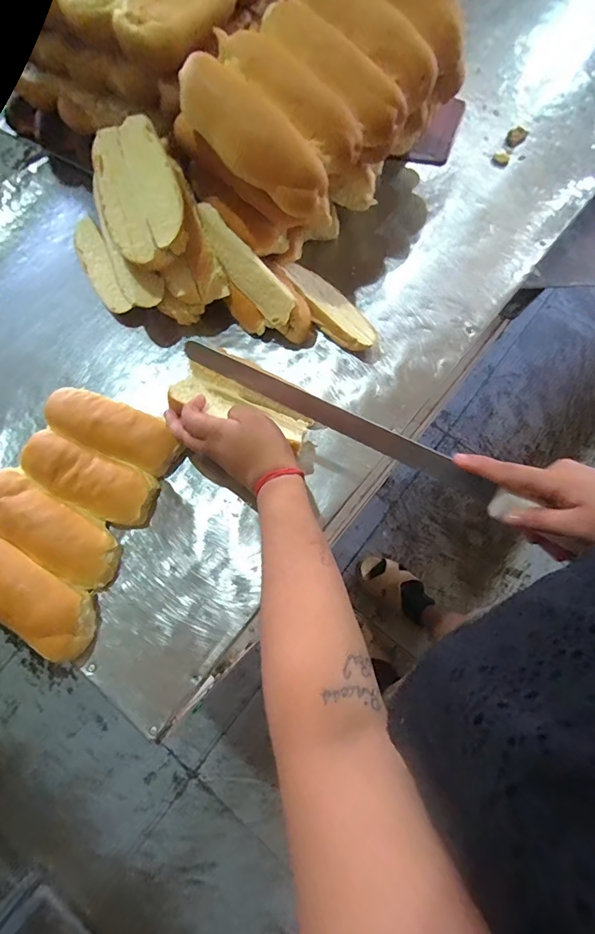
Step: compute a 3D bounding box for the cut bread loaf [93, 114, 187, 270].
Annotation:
[{"bbox_3d":[-0.156,-0.276,0.436,0.084,0.032,0.145,-22,83,17],"label":"cut bread loaf"}]

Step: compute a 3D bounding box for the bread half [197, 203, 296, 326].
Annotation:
[{"bbox_3d":[-0.059,-0.217,0.458,0.033,0.038,0.145,-40,77,-8],"label":"bread half"}]

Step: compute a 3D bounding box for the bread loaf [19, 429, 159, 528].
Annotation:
[{"bbox_3d":[-0.215,0.012,0.437,0.143,0.041,0.058,22,77,8],"label":"bread loaf"}]

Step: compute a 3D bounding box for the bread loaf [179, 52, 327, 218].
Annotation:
[{"bbox_3d":[-0.040,-0.296,0.388,0.147,0.036,0.055,40,80,-9],"label":"bread loaf"}]

